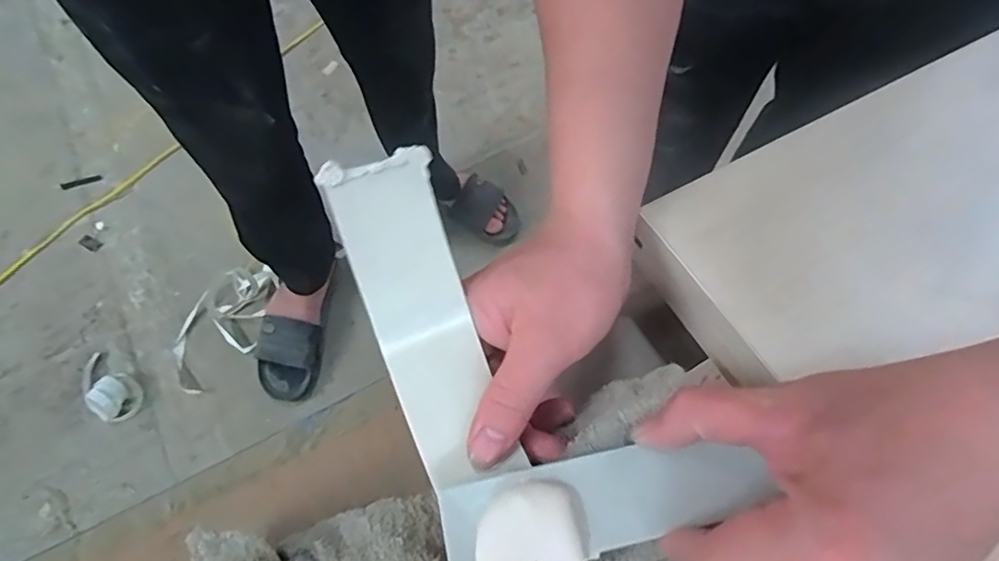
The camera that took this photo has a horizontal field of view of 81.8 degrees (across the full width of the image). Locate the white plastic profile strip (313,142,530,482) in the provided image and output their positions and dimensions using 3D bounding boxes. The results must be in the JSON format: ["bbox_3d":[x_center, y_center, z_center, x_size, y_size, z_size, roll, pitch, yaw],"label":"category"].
[{"bbox_3d":[-0.033,0.021,0.261,0.046,0.012,0.154,-18,96,-11],"label":"white plastic profile strip"}]

